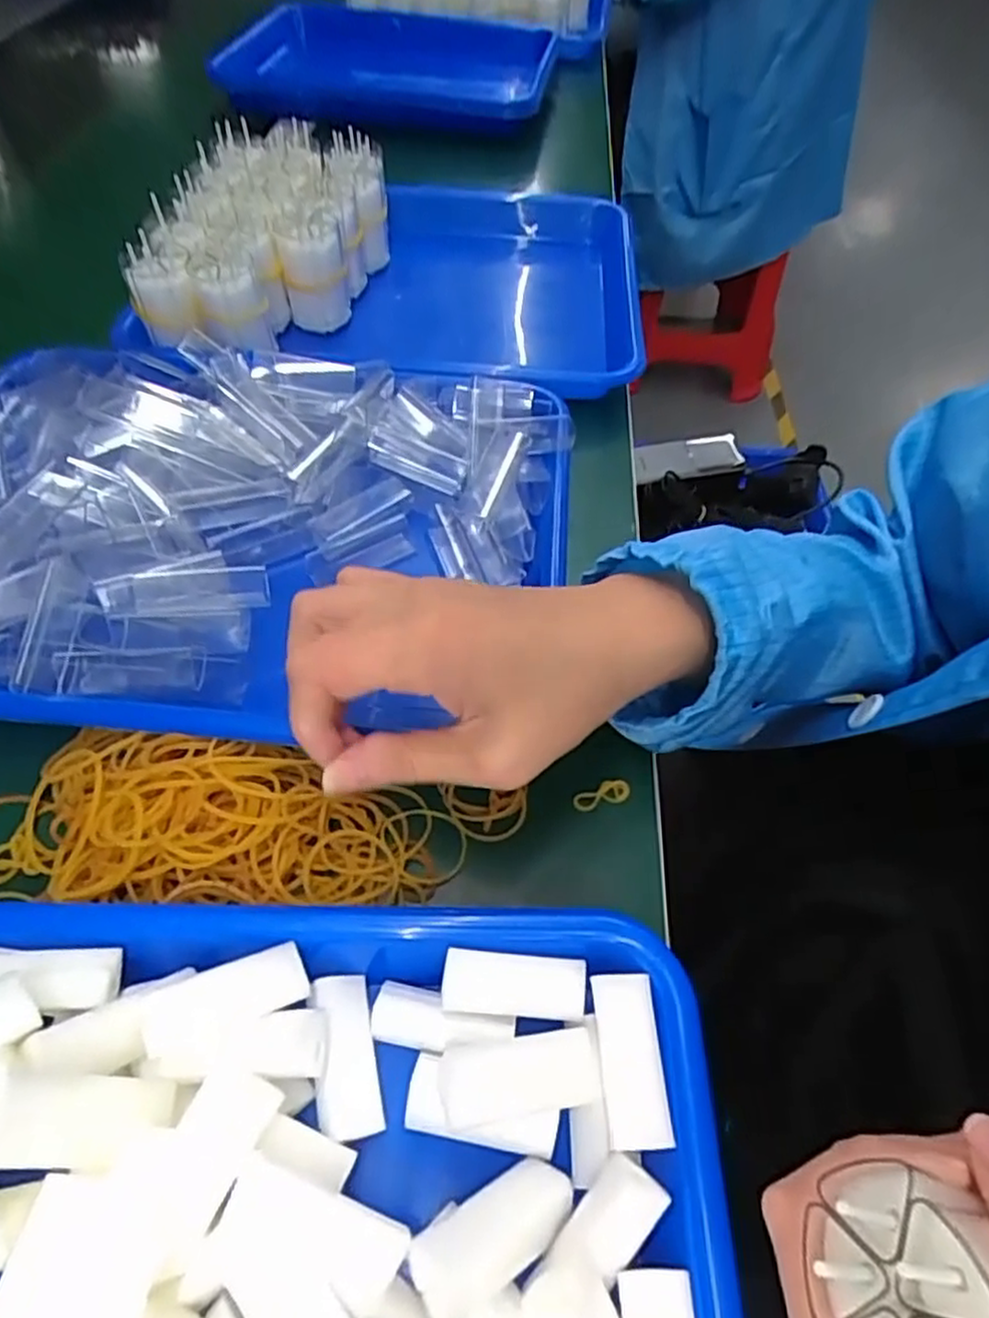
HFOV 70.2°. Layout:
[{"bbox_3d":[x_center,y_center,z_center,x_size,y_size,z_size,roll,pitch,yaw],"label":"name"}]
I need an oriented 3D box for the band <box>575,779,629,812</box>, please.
[{"bbox_3d":[0.044,0.056,0.291,0.024,0.004,0.009,-10,55,-9],"label":"band"}]

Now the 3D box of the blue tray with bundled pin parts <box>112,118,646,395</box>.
[{"bbox_3d":[-0.058,-0.270,0.488,0.314,0.093,0.243,3,54,0],"label":"blue tray with bundled pin parts"}]

